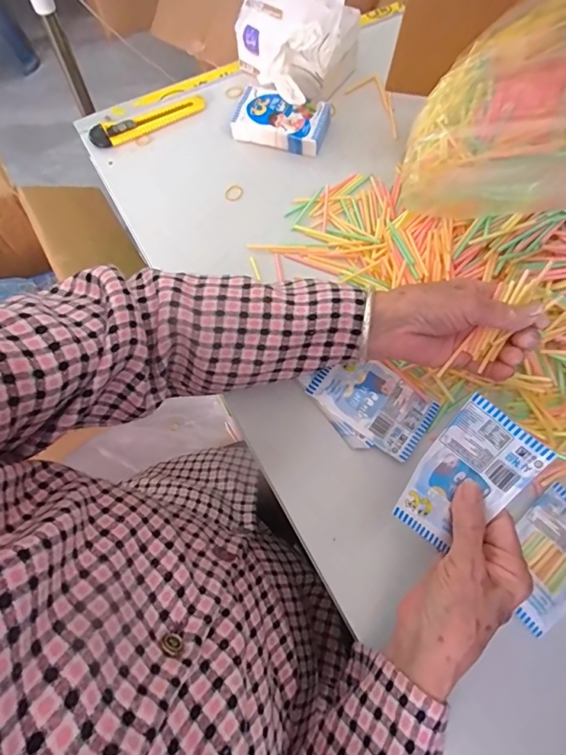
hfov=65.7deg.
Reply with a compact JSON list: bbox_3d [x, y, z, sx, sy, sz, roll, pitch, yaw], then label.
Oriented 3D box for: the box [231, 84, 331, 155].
[{"bbox_3d":[-0.002,-0.313,0.532,0.110,0.025,0.066,14,68,7],"label":"box"}]

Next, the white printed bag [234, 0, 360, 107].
[{"bbox_3d":[0.015,-0.392,0.525,0.148,0.095,0.104,4,67,3],"label":"white printed bag"}]

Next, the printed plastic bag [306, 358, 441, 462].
[{"bbox_3d":[0.083,0.020,0.398,0.103,0.010,0.065,36,72,14],"label":"printed plastic bag"}]

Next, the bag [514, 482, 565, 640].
[{"bbox_3d":[0.214,0.142,0.350,0.104,0.004,0.065,-38,72,-14],"label":"bag"}]

